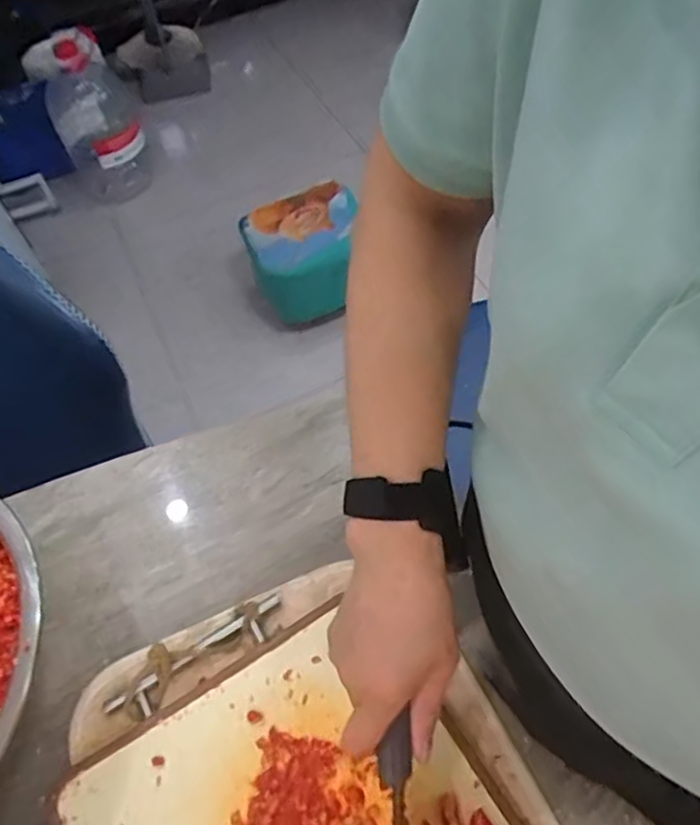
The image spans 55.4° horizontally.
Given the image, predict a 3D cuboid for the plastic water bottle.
[{"bbox_3d":[-0.574,-0.672,1.496,0.159,0.333,0.170,-14,55,-3],"label":"plastic water bottle"}]

